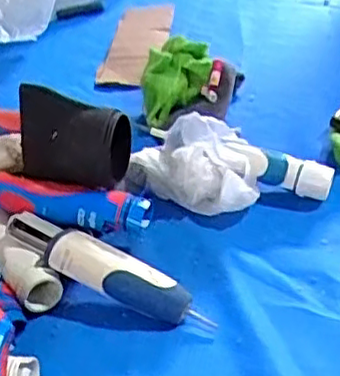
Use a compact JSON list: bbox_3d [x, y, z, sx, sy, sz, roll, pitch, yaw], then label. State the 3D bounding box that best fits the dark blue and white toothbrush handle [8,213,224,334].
[{"bbox_3d":[-0.043,0.053,0.444,0.150,0.022,0.027,25,44,15],"label":"dark blue and white toothbrush handle"}]

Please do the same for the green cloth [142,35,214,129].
[{"bbox_3d":[0.007,-0.102,0.651,0.067,0.052,0.091,-2,37,3],"label":"green cloth"}]

